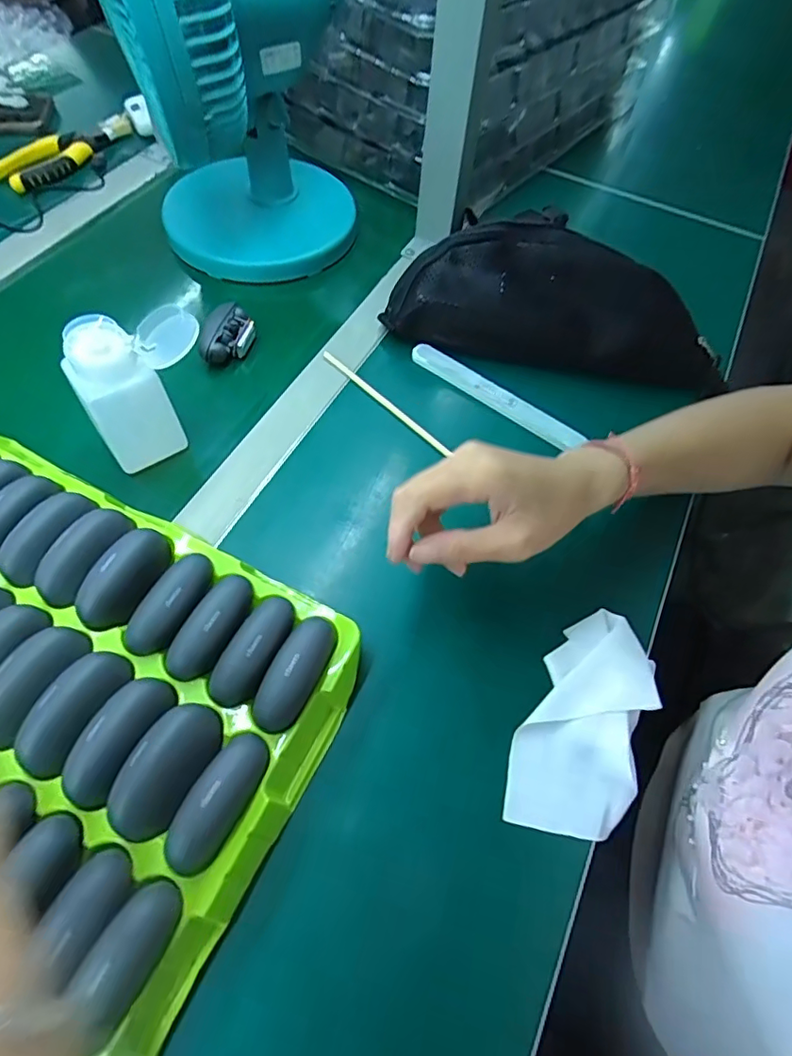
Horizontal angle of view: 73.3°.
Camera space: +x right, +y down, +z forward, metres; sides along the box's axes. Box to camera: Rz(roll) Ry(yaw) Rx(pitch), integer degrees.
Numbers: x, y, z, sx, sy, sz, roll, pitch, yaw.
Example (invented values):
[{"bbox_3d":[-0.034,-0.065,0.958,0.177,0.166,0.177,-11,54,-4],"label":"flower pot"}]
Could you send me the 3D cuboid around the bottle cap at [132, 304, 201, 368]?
[{"bbox_3d":[-0.153,-0.128,0.355,0.046,0.006,0.041,-18,80,15],"label":"bottle cap"}]

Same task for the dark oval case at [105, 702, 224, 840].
[{"bbox_3d":[-0.122,0.127,0.282,0.034,0.020,0.068,25,62,11],"label":"dark oval case"}]

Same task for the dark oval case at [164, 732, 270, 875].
[{"bbox_3d":[-0.091,0.138,0.270,0.028,0.023,0.068,27,62,12],"label":"dark oval case"}]

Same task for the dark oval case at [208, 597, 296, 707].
[{"bbox_3d":[-0.082,0.070,0.310,0.026,0.025,0.068,28,62,13],"label":"dark oval case"}]

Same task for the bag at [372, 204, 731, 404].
[{"bbox_3d":[0.147,-0.199,0.471,0.304,0.102,0.082,9,60,2],"label":"bag"}]

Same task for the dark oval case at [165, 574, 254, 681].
[{"bbox_3d":[-0.109,0.056,0.317,0.032,0.021,0.068,15,60,5],"label":"dark oval case"}]

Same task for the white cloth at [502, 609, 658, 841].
[{"bbox_3d":[0.119,0.117,0.332,0.069,0.019,0.141,24,61,10],"label":"white cloth"}]

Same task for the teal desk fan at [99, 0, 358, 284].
[{"bbox_3d":[-0.124,-0.380,0.430,0.174,0.309,0.182,-9,61,-9],"label":"teal desk fan"}]

